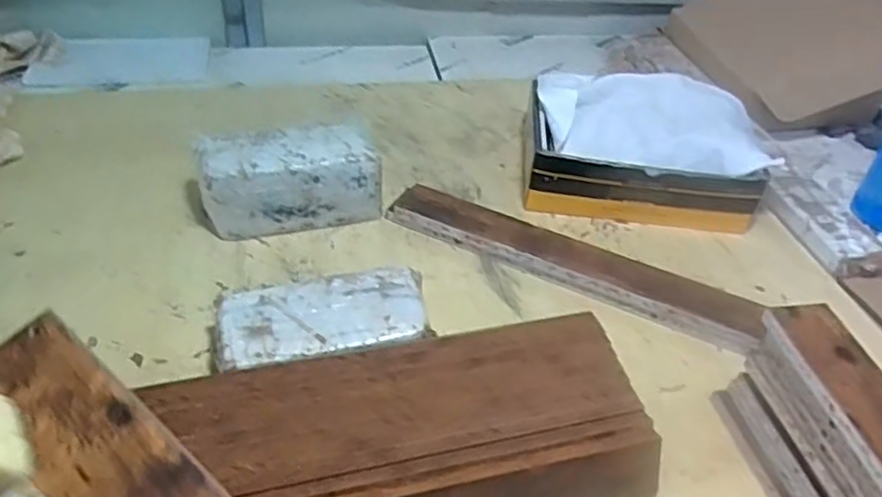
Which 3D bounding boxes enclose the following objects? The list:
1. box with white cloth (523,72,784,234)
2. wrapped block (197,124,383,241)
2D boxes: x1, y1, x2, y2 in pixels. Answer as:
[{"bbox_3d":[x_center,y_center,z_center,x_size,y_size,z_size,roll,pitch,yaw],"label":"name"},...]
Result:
[{"bbox_3d":[0.272,-0.147,0.956,0.306,0.108,0.216,4,40,0],"label":"box with white cloth"},{"bbox_3d":[-0.188,-0.085,0.858,0.216,0.097,0.088,-9,42,-16],"label":"wrapped block"}]

